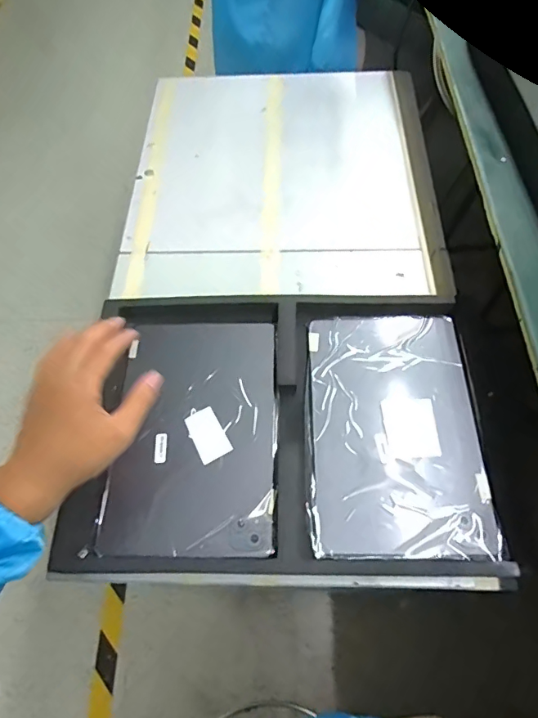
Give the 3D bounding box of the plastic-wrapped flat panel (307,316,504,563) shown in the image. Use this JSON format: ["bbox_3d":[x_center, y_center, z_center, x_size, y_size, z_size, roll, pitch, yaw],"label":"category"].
[{"bbox_3d":[0.126,0.069,0.480,0.164,0.017,0.256,0,64,3],"label":"plastic-wrapped flat panel"}]

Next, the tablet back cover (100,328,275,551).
[{"bbox_3d":[-0.080,0.071,0.491,0.169,0.009,0.253,-2,63,2],"label":"tablet back cover"}]

